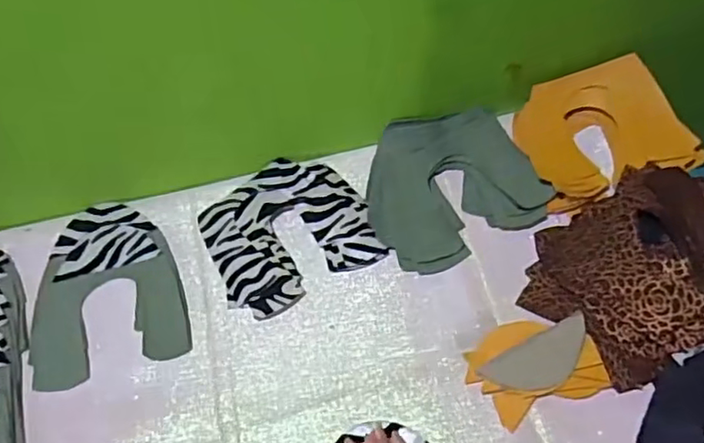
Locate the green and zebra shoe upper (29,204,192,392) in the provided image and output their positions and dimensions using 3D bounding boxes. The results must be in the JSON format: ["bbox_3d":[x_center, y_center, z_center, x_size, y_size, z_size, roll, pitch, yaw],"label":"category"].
[{"bbox_3d":[-0.252,0.066,0.628,0.148,0.008,0.191,-17,58,-6],"label":"green and zebra shoe upper"}]

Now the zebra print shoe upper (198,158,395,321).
[{"bbox_3d":[-0.066,0.009,0.638,0.159,0.023,0.151,-26,59,-12],"label":"zebra print shoe upper"}]

